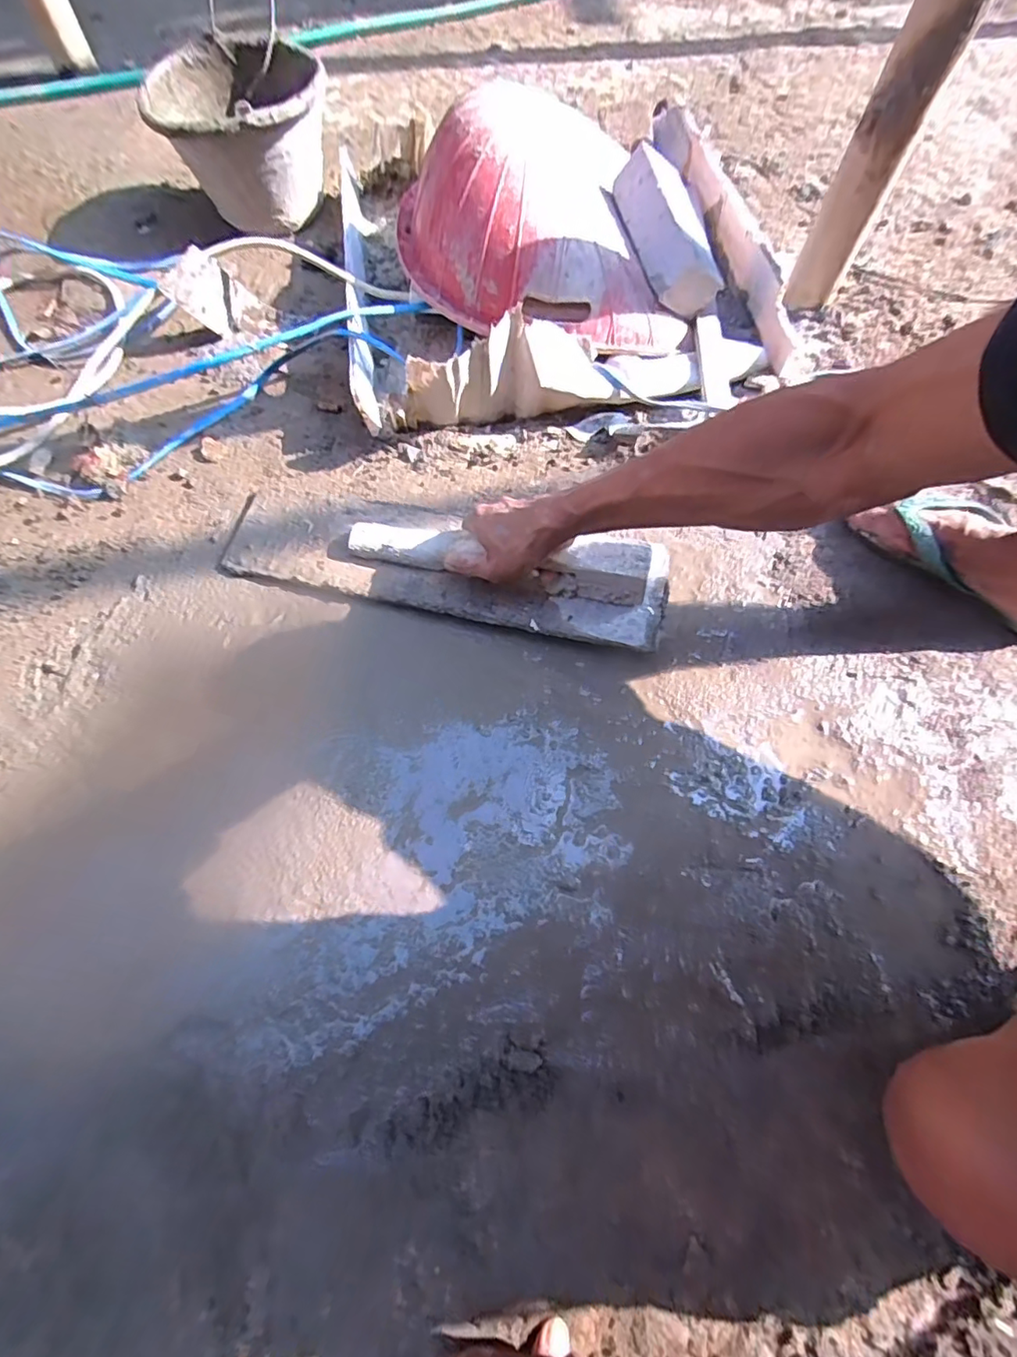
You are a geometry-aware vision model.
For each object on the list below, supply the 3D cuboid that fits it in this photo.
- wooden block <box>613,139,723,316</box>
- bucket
[{"bbox_3d":[0.200,-0.573,0.703,0.086,0.057,0.211,-15,81,-6],"label":"wooden block"},{"bbox_3d":[-0.383,-0.792,0.831,0.245,0.159,0.213,-16,68,-6],"label":"bucket"}]

